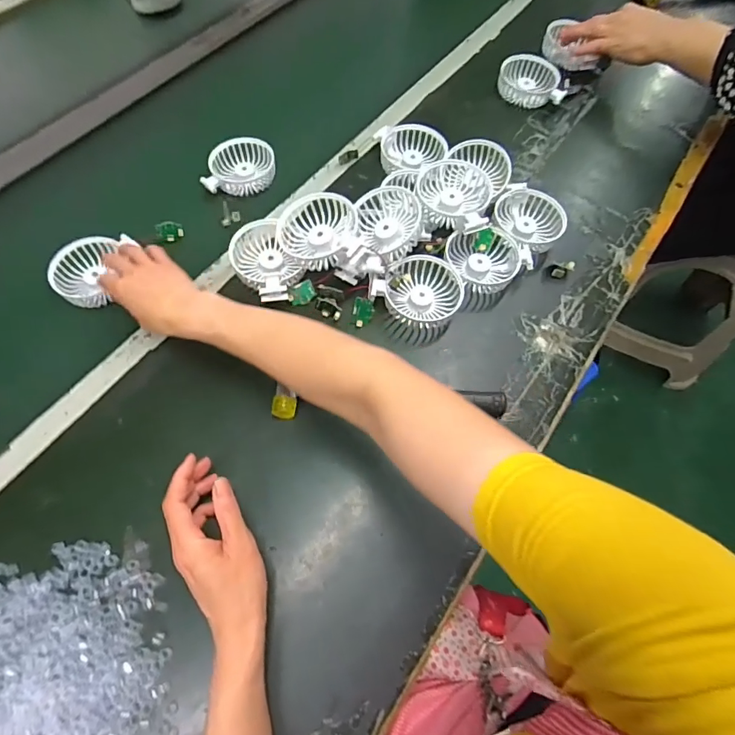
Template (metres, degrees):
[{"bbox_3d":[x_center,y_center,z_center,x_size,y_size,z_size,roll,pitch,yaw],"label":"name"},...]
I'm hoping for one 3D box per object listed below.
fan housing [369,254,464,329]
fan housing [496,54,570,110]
[{"bbox_3d":[0.062,-0.088,0.529,0.089,0.044,0.088,1,63,-1],"label":"fan housing"},{"bbox_3d":[0.255,-0.448,0.709,0.097,0.038,0.091,-1,63,-2],"label":"fan housing"}]

